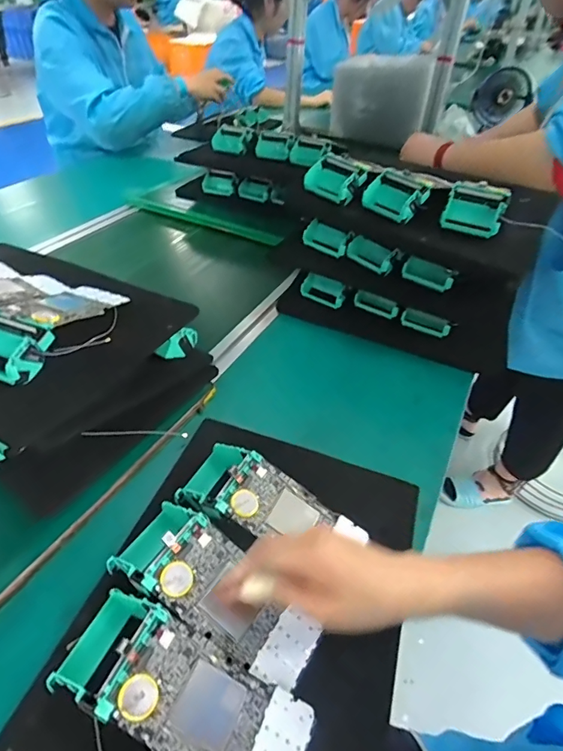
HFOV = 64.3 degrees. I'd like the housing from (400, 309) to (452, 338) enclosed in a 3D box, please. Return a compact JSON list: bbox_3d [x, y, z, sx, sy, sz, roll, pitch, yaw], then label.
[{"bbox_3d":[0.212,-0.077,0.655,0.070,0.026,0.016,23,44,20],"label":"housing"}]

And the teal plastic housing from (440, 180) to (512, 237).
[{"bbox_3d":[0.248,-0.212,0.573,0.072,0.033,0.061,24,90,24],"label":"teal plastic housing"}]

